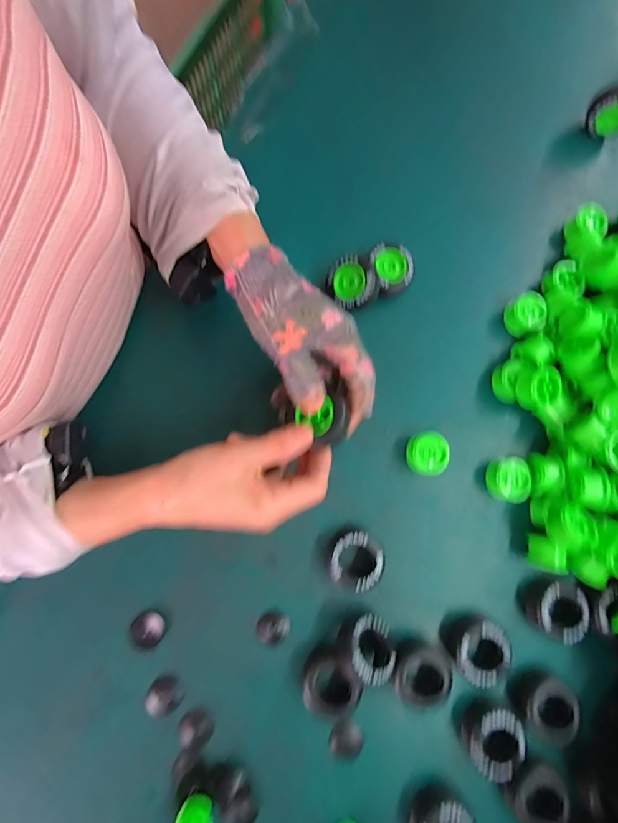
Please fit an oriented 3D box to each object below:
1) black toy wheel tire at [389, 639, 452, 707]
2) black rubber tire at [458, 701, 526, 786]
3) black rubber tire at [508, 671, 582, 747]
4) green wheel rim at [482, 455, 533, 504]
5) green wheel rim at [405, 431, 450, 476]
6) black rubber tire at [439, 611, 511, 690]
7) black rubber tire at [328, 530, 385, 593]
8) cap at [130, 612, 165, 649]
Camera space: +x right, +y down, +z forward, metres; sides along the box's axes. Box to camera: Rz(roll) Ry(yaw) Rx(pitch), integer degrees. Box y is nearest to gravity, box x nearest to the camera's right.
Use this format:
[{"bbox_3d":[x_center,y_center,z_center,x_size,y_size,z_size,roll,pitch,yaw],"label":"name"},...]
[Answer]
[{"bbox_3d":[0.095,0.225,0.327,0.045,0.021,0.043,1,80,-4],"label":"black toy wheel tire"},{"bbox_3d":[0.156,0.276,0.321,0.041,0.025,0.048,45,80,4],"label":"black rubber tire"},{"bbox_3d":[0.203,0.252,0.328,0.045,0.023,0.044,1,80,-4],"label":"black rubber tire"},{"bbox_3d":[0.188,0.065,0.363,0.034,0.025,0.042,-6,80,-5],"label":"green wheel rim"},{"bbox_3d":[0.109,0.041,0.359,0.034,0.029,0.039,-20,79,-5],"label":"green wheel rim"},{"bbox_3d":[0.147,0.205,0.333,0.049,0.019,0.052,1,80,-4],"label":"black rubber tire"},{"bbox_3d":[0.040,0.131,0.340,0.047,0.026,0.048,1,80,-4],"label":"black rubber tire"},{"bbox_3d":[-0.137,0.185,0.325,0.027,0.014,0.027,1,80,-4],"label":"cap"}]

